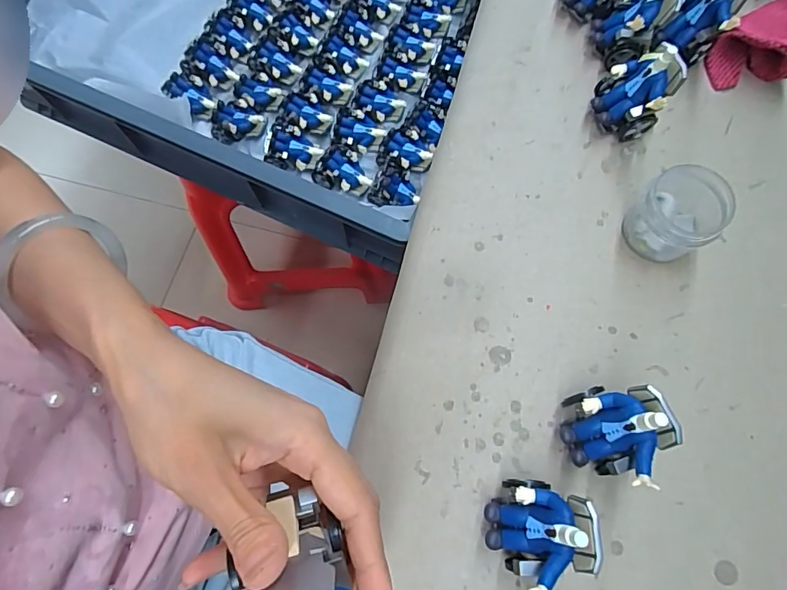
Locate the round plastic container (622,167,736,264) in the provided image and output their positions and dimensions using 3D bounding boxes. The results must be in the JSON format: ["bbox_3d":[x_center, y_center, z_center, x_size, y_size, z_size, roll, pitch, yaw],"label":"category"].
[{"bbox_3d":[0.192,-0.055,0.328,0.056,0.051,0.050,-41,77,-13],"label":"round plastic container"}]

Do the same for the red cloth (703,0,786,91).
[{"bbox_3d":[0.292,-0.198,0.373,0.060,0.040,0.087,40,76,12],"label":"red cloth"}]

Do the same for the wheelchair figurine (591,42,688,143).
[{"bbox_3d":[0.173,-0.145,0.347,0.048,0.064,0.035,35,75,11],"label":"wheelchair figurine"}]

